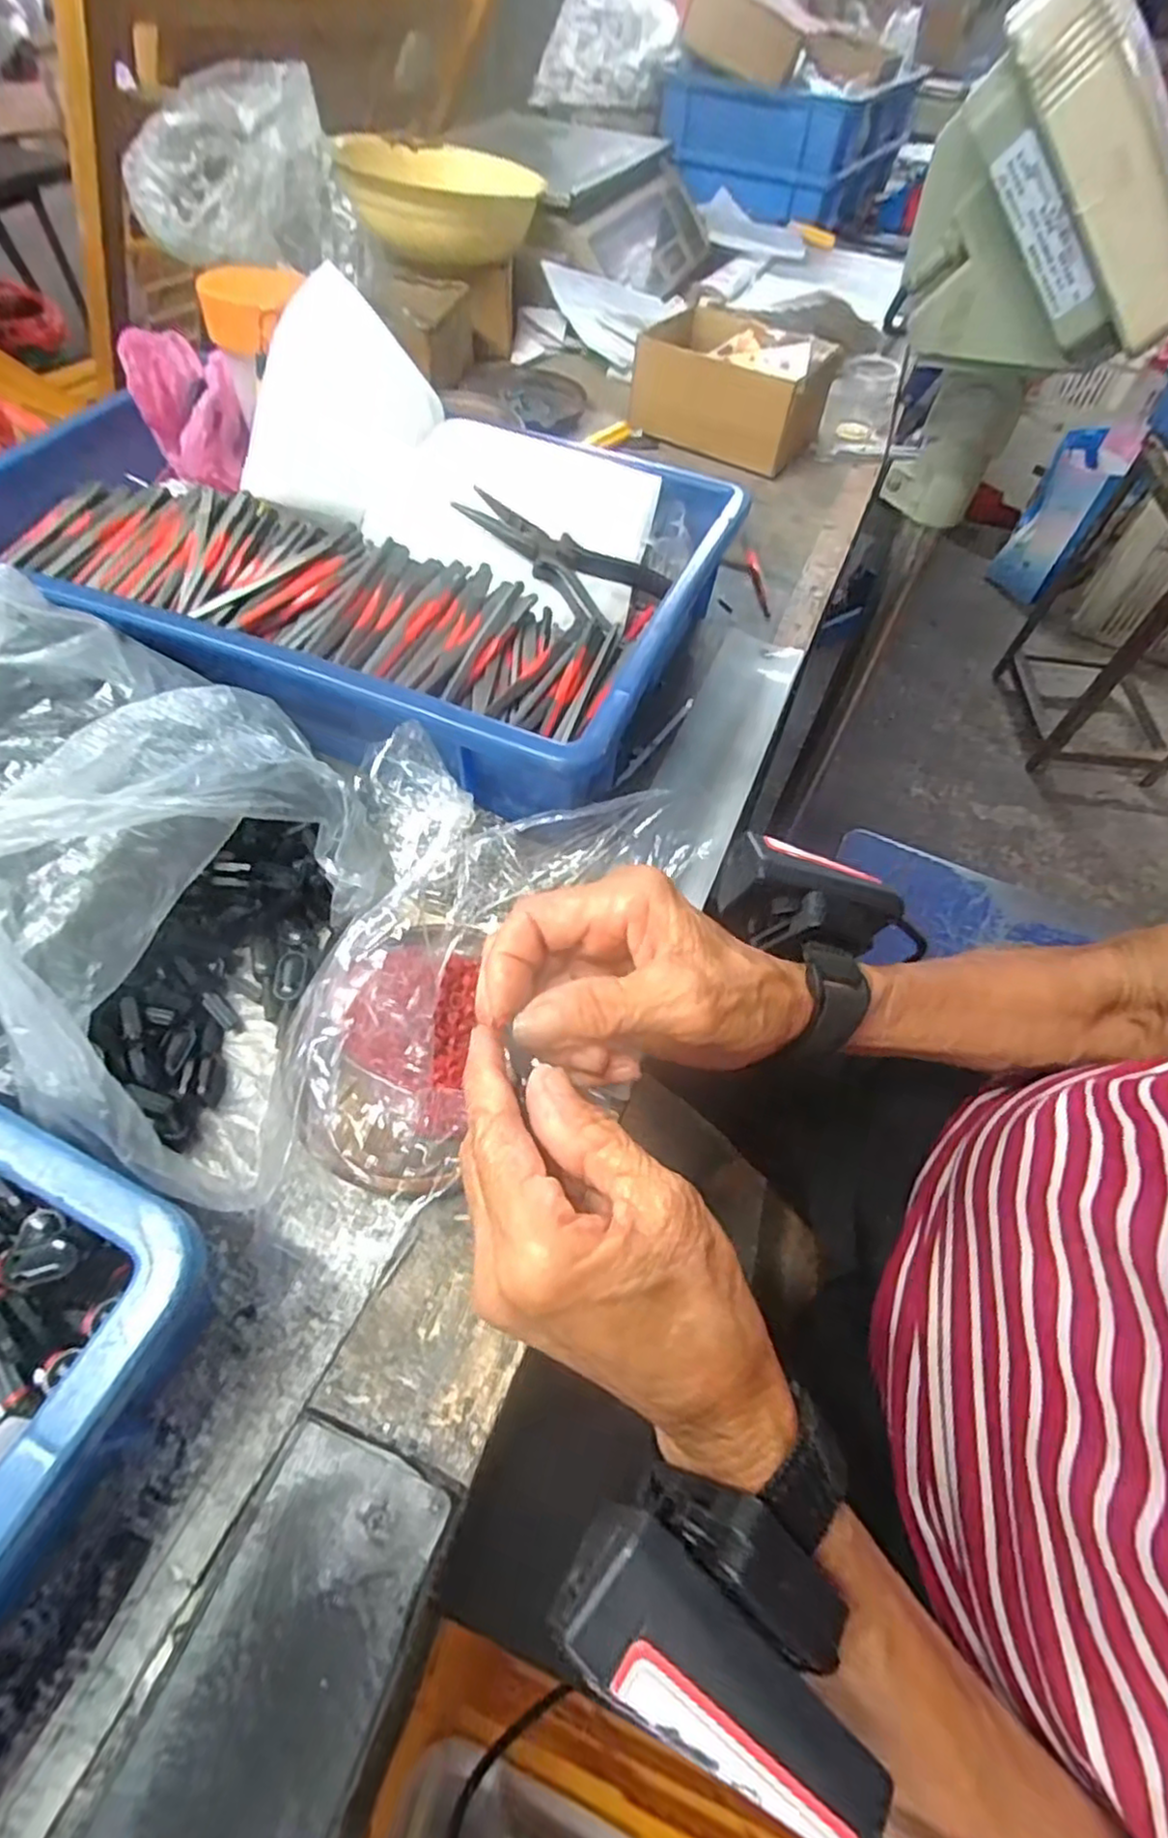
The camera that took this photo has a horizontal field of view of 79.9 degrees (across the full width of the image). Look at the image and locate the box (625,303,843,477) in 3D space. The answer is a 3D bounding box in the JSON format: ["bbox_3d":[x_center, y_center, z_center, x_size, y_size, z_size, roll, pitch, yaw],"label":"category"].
[{"bbox_3d":[0.127,-0.464,0.609,0.157,0.069,0.119,31,60,16],"label":"box"}]

